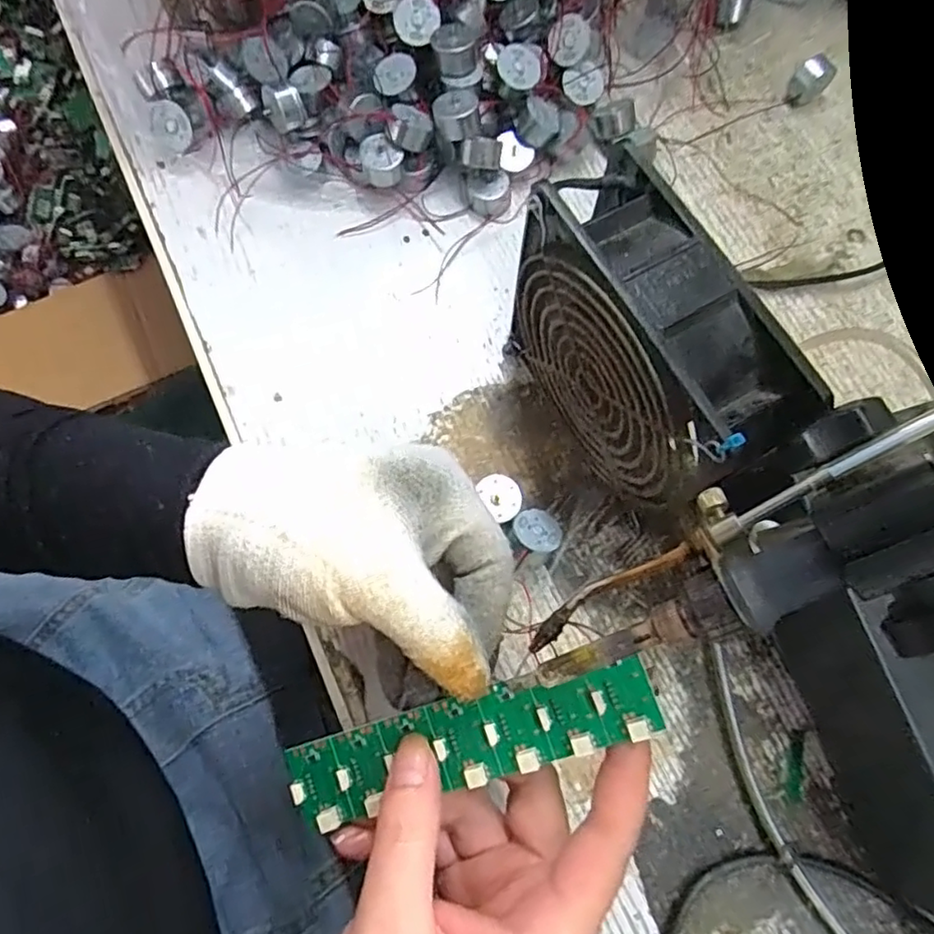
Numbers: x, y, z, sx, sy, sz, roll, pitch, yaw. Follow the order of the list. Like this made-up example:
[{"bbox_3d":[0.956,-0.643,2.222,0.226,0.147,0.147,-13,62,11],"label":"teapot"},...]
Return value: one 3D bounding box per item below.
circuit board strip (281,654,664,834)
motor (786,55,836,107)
[{"bbox_3d":[-0.001,0.099,0.225,0.136,0.005,0.030,-18,74,11],"label":"circuit board strip"},{"bbox_3d":[0.206,-0.231,0.379,0.025,0.022,0.015,-35,77,-10],"label":"motor"}]

